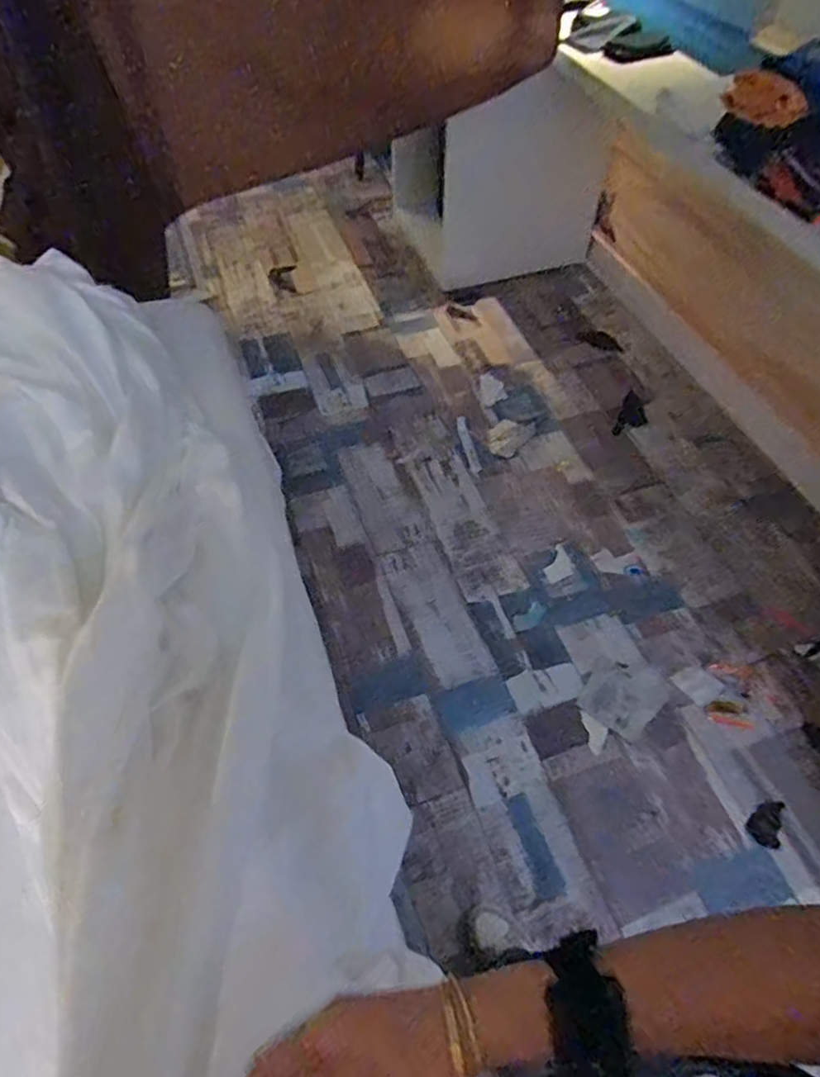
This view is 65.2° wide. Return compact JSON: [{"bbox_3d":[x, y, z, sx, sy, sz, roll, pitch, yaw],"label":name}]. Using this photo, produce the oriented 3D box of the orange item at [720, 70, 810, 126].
[{"bbox_3d":[0.744,-0.927,1.348,0.044,0.089,0.233,-10,41,-12],"label":"orange item"}]

